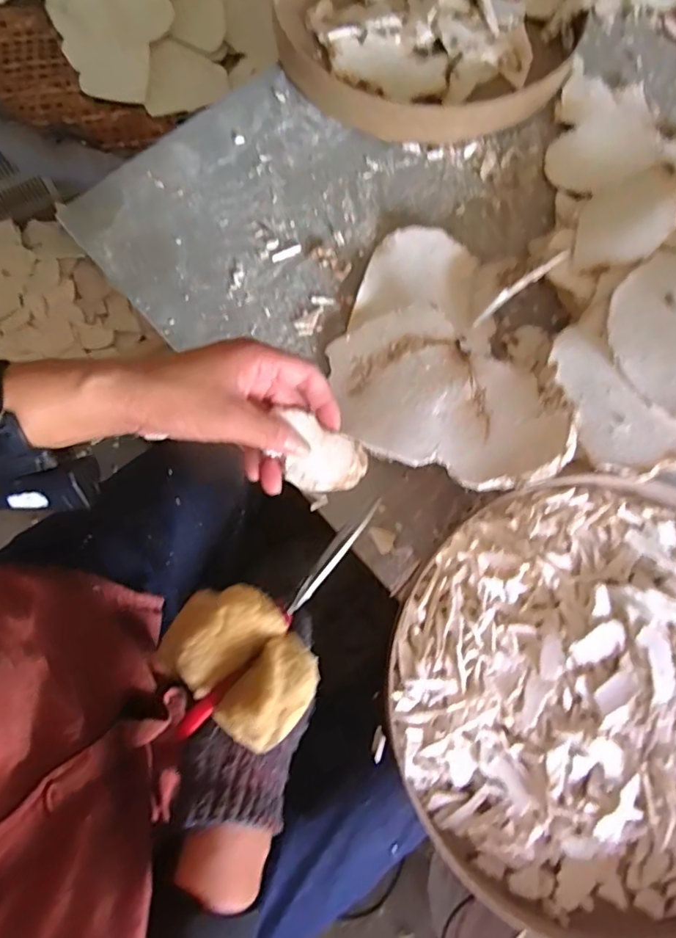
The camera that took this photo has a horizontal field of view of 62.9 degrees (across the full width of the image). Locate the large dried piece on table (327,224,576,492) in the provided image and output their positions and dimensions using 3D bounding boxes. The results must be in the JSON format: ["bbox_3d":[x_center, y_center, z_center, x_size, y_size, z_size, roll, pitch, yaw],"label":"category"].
[{"bbox_3d":[0.094,-0.094,0.440,0.189,0.055,0.197,23,76,6],"label":"large dried piece on table"}]

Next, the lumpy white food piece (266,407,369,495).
[{"bbox_3d":[-0.013,-0.007,0.362,0.060,0.013,0.043,30,96,0],"label":"lumpy white food piece"}]

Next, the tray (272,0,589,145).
[{"bbox_3d":[0.089,-0.455,0.546,0.292,0.044,0.305,0,75,0],"label":"tray"}]

